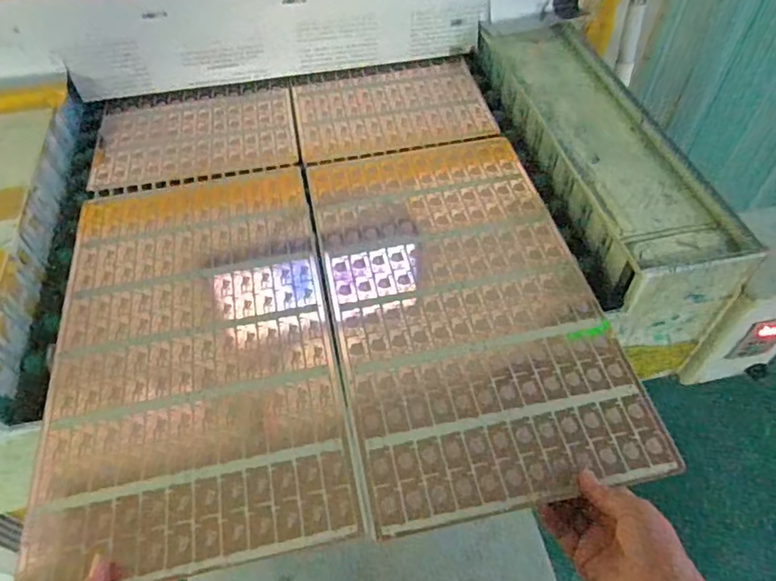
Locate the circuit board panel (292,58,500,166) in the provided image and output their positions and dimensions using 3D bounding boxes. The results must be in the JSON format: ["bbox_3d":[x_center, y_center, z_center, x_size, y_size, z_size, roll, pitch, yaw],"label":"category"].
[{"bbox_3d":[0.003,-0.300,0.886,0.298,0.009,0.219,-11,52,-8],"label":"circuit board panel"}]

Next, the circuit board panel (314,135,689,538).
[{"bbox_3d":[0.087,-0.005,0.667,0.307,0.008,0.523,-9,52,-7],"label":"circuit board panel"}]

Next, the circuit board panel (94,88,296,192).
[{"bbox_3d":[-0.297,-0.244,0.850,0.296,0.007,0.193,-9,52,-6],"label":"circuit board panel"}]

